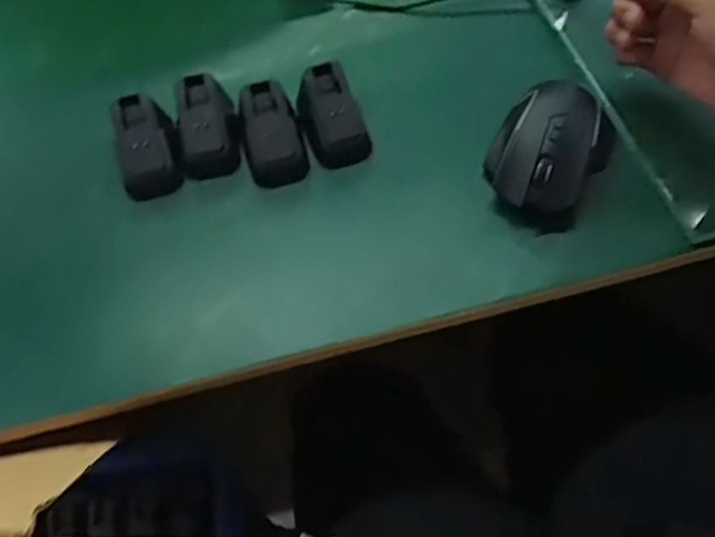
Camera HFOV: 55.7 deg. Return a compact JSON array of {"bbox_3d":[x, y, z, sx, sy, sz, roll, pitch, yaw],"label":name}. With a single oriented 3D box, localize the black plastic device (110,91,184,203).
[{"bbox_3d":[-0.155,-0.089,0.494,0.047,0.046,0.064,-17,59,-7],"label":"black plastic device"}]

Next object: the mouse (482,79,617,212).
[{"bbox_3d":[0.142,-0.099,0.480,0.077,0.034,0.118,25,63,17],"label":"mouse"}]

